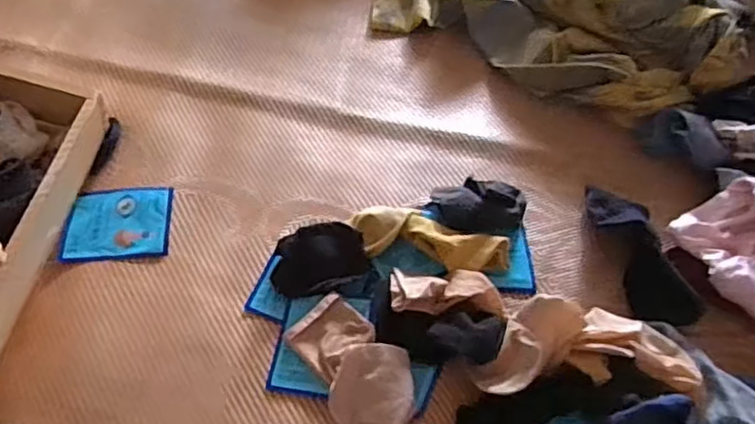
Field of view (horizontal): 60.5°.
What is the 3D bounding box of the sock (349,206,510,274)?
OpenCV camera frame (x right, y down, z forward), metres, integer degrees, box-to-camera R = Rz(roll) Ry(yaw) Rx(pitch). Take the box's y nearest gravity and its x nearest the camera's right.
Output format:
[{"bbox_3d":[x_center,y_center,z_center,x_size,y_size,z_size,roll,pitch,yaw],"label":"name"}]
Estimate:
[{"bbox_3d":[0.054,0.031,0.677,0.165,0.033,0.057,15,56,5],"label":"sock"}]

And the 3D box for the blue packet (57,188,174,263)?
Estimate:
[{"bbox_3d":[-0.276,0.009,0.686,0.109,0.004,0.089,-3,56,-8],"label":"blue packet"}]

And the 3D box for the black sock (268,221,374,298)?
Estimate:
[{"bbox_3d":[-0.061,0.048,0.669,0.097,0.028,0.063,-13,58,-14],"label":"black sock"}]

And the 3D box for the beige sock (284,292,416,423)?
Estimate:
[{"bbox_3d":[-0.022,0.142,0.605,0.079,0.029,0.138,-30,64,-23],"label":"beige sock"}]

